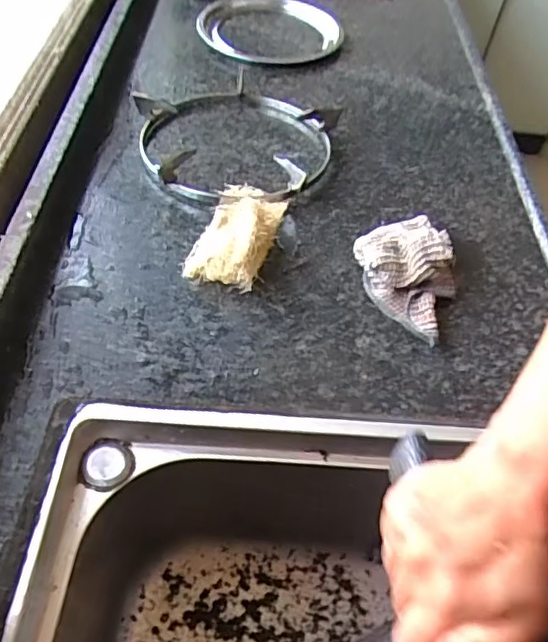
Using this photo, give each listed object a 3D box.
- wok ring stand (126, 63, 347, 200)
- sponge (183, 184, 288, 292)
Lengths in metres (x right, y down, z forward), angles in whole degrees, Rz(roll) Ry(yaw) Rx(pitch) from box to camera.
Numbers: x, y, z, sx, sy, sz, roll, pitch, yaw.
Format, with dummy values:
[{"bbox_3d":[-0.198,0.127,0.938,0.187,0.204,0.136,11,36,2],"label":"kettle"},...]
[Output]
[{"bbox_3d":[-0.051,-0.239,0.713,0.248,0.046,0.259,3,49,-3],"label":"wok ring stand"},{"bbox_3d":[-0.035,-0.096,0.595,0.074,0.041,0.147,14,50,7],"label":"sponge"}]

